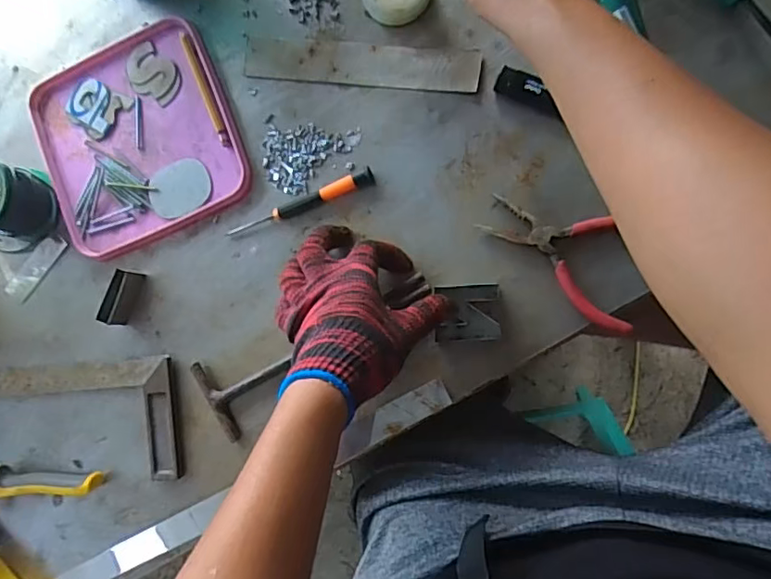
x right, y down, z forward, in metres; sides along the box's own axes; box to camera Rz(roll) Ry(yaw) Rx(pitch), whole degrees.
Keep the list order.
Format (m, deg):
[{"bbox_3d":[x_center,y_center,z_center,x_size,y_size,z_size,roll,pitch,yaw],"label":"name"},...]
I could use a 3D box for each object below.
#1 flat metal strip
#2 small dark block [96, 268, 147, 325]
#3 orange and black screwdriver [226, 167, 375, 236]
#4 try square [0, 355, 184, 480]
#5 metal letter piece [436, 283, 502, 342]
[{"bbox_3d":[-0.024,-0.202,0.496,0.213,0.005,0.039,8,90,9],"label":"flat metal strip"},{"bbox_3d":[-0.246,0.007,0.512,0.015,0.030,0.050,20,92,9],"label":"small dark block"},{"bbox_3d":[-0.078,-0.077,0.497,0.141,0.013,0.012,-19,86,8],"label":"orange and black screwdriver"},{"bbox_3d":[-0.312,0.127,0.529,0.241,0.012,0.109,-5,88,9],"label":"try square"},{"bbox_3d":[0.071,0.020,0.471,0.053,0.012,0.047,-2,88,9],"label":"metal letter piece"}]

